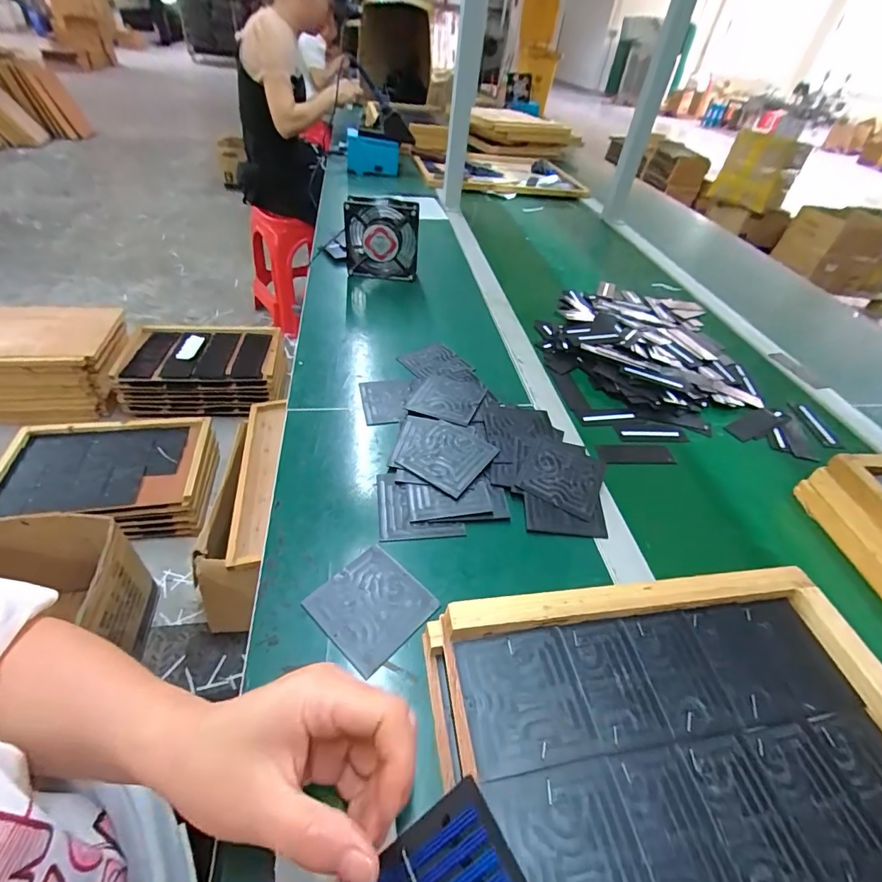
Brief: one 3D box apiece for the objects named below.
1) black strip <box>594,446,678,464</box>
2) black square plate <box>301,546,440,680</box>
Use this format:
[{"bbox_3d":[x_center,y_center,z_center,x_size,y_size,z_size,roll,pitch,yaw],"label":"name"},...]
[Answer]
[{"bbox_3d":[0.228,0.016,0.521,0.095,0.005,0.030,1,45,-10],"label":"black strip"},{"bbox_3d":[-0.055,0.131,0.353,0.078,0.007,0.076,36,49,26],"label":"black square plate"}]

